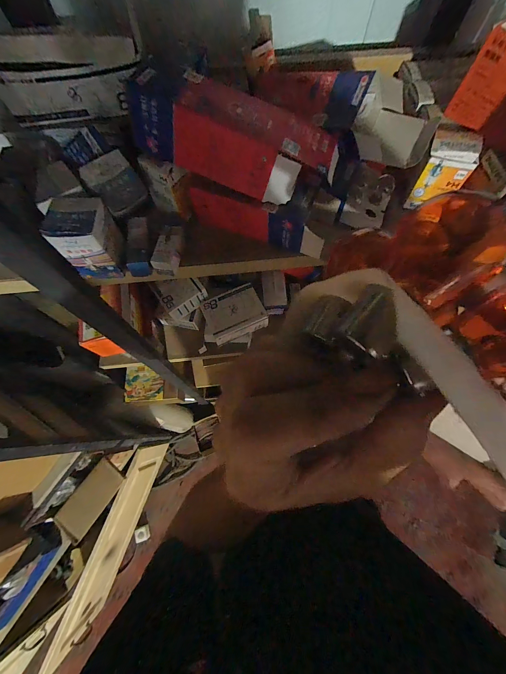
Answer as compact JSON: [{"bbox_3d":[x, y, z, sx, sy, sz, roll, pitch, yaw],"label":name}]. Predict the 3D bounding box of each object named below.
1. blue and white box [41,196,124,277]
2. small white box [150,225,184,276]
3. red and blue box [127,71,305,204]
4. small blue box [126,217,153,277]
[{"bbox_3d":[-0.169,-0.101,0.279,0.054,0.071,0.051,-7,68,-3],"label":"blue and white box"},{"bbox_3d":[-0.098,-0.101,0.309,0.025,0.021,0.054,7,68,2],"label":"small white box"},{"bbox_3d":[-0.025,-0.200,0.266,0.153,0.058,0.063,19,68,-6],"label":"red and blue box"},{"bbox_3d":[-0.132,-0.106,0.311,0.026,0.027,0.065,-9,68,-4],"label":"small blue box"}]

